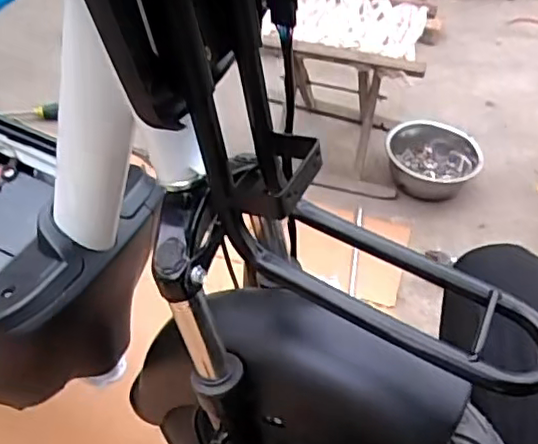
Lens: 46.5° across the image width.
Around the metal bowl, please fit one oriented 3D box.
[{"bbox_3d":[0.315,-0.126,1.212,0.172,0.070,0.179,1,43,-1],"label":"metal bowl"}]

